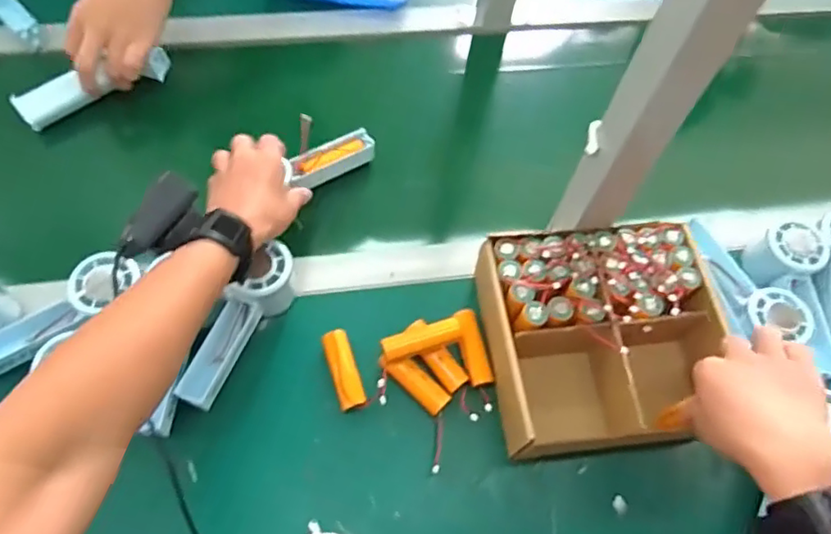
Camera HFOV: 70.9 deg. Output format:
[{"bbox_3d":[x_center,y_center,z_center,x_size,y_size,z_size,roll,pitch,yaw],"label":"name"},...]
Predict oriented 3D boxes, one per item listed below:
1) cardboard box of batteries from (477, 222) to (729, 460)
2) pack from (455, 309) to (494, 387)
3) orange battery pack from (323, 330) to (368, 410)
[{"bbox_3d":[0.163,0.061,0.520,0.198,0.076,0.185,-4,64,-5],"label":"cardboard box of batteries"},{"bbox_3d":[0.052,0.075,0.534,0.023,0.023,0.069,-10,65,-8],"label":"pack"},{"bbox_3d":[-0.064,0.092,0.519,0.023,0.025,0.070,-16,66,-10],"label":"orange battery pack"}]

